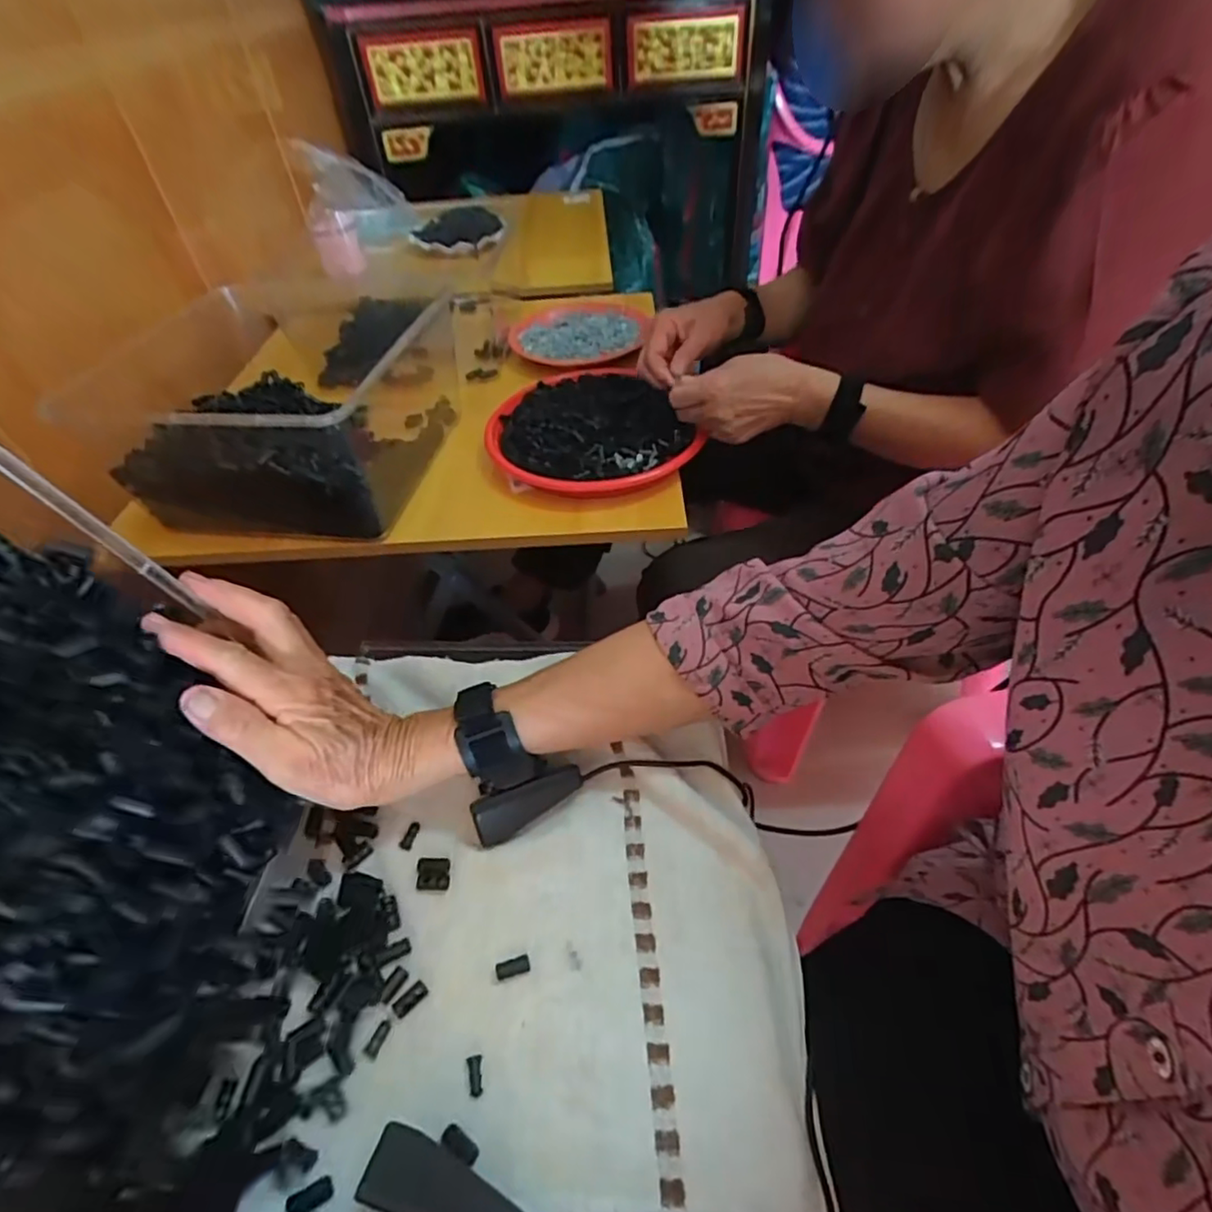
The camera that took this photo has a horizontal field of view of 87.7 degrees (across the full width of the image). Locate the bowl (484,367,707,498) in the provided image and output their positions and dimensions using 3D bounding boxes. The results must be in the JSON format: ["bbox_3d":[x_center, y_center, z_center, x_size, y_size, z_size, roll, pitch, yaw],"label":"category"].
[{"bbox_3d":[-0.028,-0.189,0.693,0.200,0.048,0.236,-17,48,-15],"label":"bowl"}]

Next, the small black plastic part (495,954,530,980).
[{"bbox_3d":[-0.051,0.197,0.344,0.018,0.004,0.009,-13,47,-11],"label":"small black plastic part"}]

